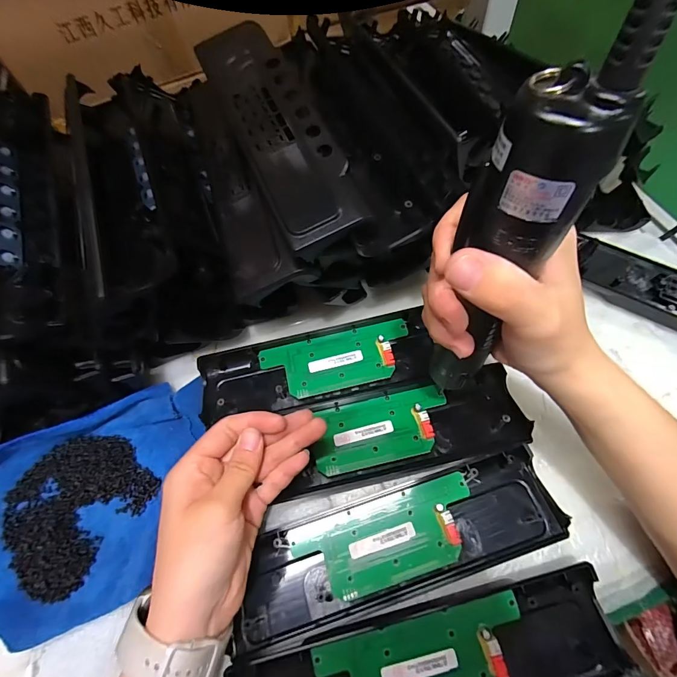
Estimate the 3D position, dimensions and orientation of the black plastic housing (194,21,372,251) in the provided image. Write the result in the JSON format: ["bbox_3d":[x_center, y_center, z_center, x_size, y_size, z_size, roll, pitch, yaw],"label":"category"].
[{"bbox_3d":[-0.049,-0.170,0.295,0.069,0.040,0.230,-23,62,-9],"label":"black plastic housing"}]

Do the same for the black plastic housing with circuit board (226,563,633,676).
[{"bbox_3d":[0.057,0.212,0.239,0.245,0.024,0.063,-14,62,-3],"label":"black plastic housing with circuit board"}]

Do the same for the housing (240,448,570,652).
[{"bbox_3d":[0.042,0.146,0.278,0.234,0.023,0.074,-16,63,-4],"label":"housing"}]

